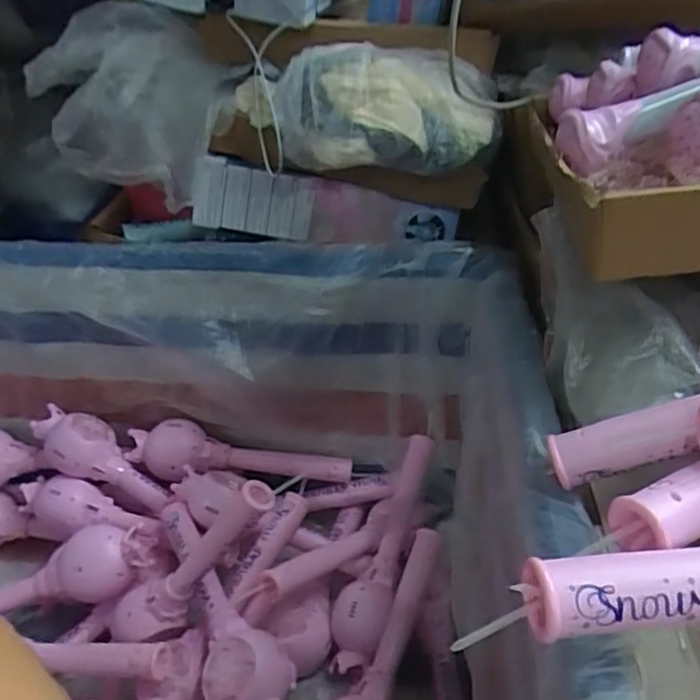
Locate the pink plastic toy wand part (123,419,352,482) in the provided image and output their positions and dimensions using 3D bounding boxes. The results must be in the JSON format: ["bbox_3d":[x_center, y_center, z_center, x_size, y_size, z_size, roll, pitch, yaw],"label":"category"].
[{"bbox_3d":[-0.155,0.153,0.904,0.304,0.083,0.065,2,30,6],"label":"pink plastic toy wand part"}]

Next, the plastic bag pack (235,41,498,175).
[{"bbox_3d":[0.021,-0.273,0.744,0.287,0.128,0.149,-2,30,-2],"label":"plastic bag pack"}]

